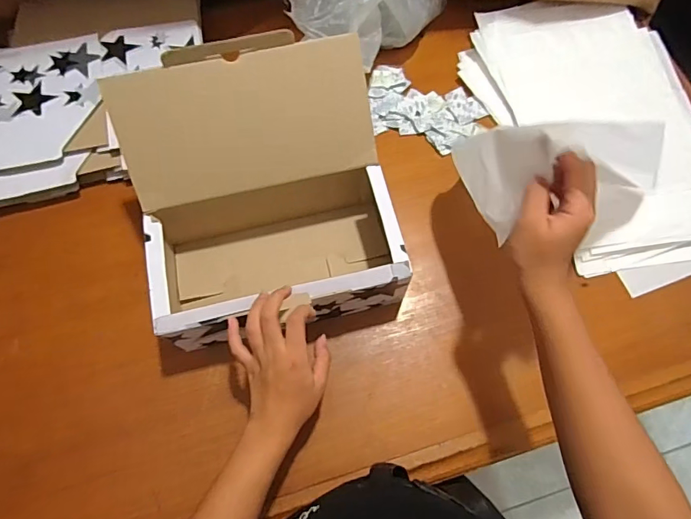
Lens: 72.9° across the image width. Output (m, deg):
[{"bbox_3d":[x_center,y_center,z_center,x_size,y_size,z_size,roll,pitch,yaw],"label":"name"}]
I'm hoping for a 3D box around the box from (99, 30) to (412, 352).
[{"bbox_3d":[-0.095,-0.065,0.548,0.278,0.217,0.264,-13,71,-4],"label":"box"}]

